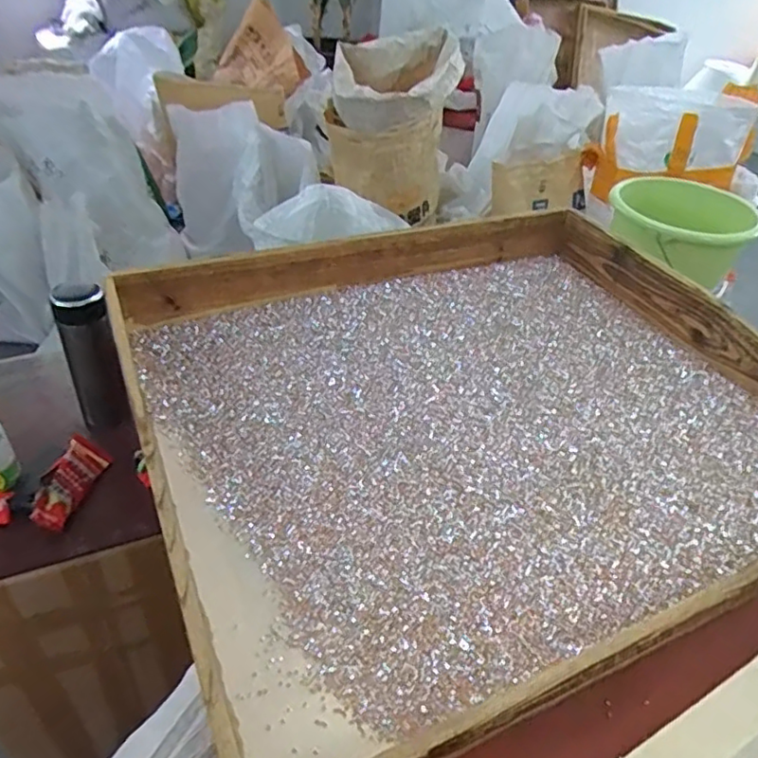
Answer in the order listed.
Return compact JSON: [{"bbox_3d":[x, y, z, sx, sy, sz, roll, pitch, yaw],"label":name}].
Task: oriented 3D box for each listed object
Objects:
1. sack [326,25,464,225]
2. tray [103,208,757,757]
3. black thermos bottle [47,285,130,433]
[{"bbox_3d":[0.030,-0.725,1.782,0.360,0.459,0.357,6,39,0],"label":"sack"},{"bbox_3d":[0.113,0.016,0.681,0.706,0.081,0.604,-14,43,-22],"label":"tray"},{"bbox_3d":[-0.411,-0.024,0.869,0.062,0.252,0.060,-19,45,-27],"label":"black thermos bottle"}]

